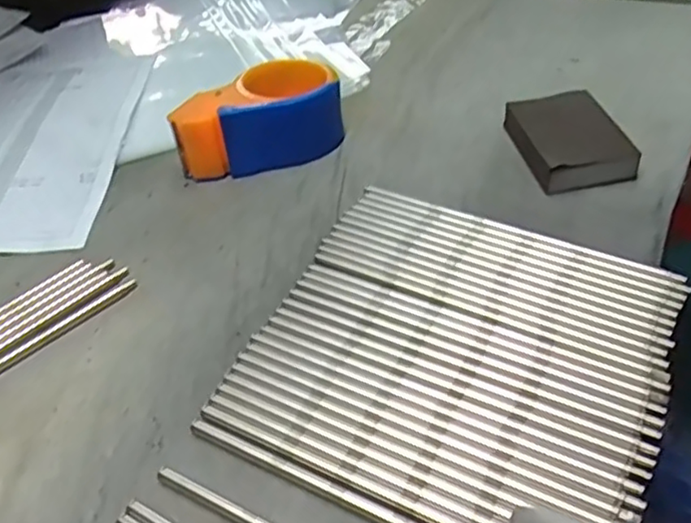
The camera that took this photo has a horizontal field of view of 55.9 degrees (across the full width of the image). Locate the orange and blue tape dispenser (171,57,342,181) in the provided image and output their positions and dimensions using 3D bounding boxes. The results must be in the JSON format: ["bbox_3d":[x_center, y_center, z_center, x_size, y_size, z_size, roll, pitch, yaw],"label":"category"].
[{"bbox_3d":[-0.070,-0.120,0.534,0.139,0.057,0.070,-15,44,-8],"label":"orange and blue tape dispenser"}]

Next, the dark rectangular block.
[{"bbox_3d":[0.171,-0.094,0.499,0.070,0.030,0.096,-12,43,-4],"label":"dark rectangular block"}]

